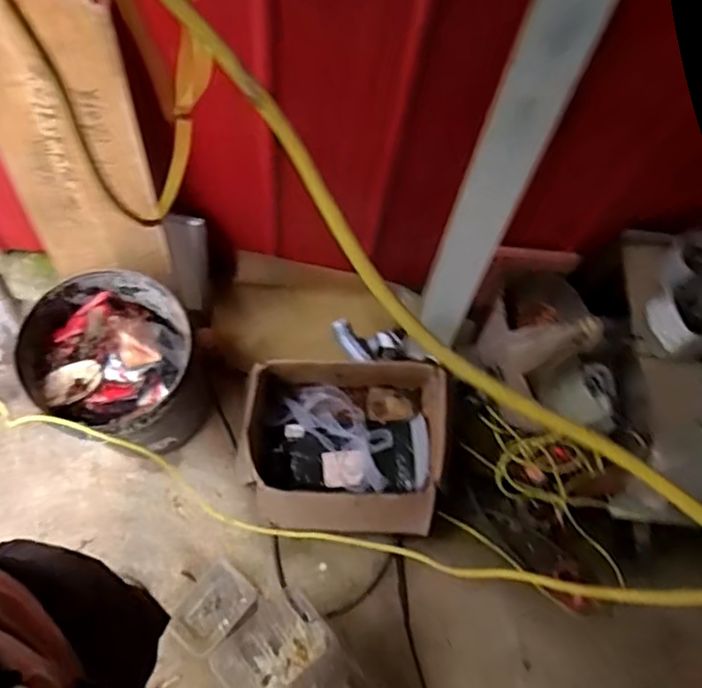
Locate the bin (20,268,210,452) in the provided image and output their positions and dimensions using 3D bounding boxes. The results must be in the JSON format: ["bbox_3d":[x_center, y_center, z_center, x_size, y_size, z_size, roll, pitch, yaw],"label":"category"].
[{"bbox_3d":[-0.449,0.060,1.250,0.311,0.267,0.306,22,68,3],"label":"bin"}]

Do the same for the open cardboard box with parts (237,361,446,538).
[{"bbox_3d":[-0.013,0.217,1.339,0.408,0.161,0.354,4,68,-4],"label":"open cardboard box with parts"}]

